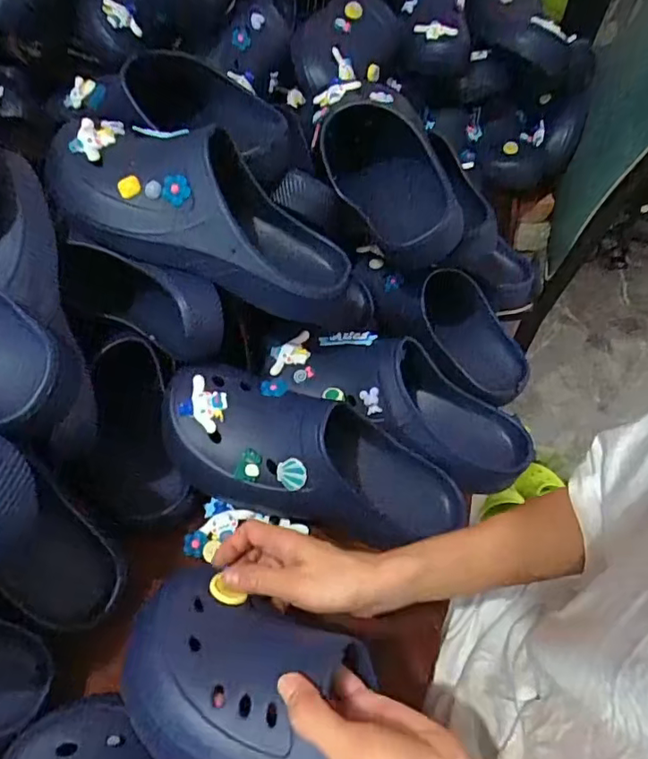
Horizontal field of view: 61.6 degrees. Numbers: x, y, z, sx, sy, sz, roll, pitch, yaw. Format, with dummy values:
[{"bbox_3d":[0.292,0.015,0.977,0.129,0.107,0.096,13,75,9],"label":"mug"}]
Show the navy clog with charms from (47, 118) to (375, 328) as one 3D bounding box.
[{"bbox_3d":[-0.096,-0.152,0.485,0.310,0.105,0.103,27,53,-6],"label":"navy clog with charms"}]

